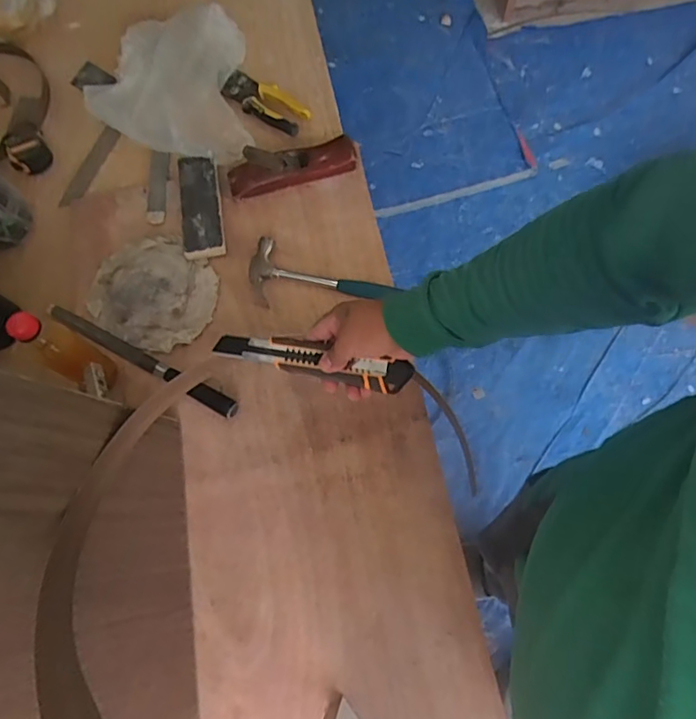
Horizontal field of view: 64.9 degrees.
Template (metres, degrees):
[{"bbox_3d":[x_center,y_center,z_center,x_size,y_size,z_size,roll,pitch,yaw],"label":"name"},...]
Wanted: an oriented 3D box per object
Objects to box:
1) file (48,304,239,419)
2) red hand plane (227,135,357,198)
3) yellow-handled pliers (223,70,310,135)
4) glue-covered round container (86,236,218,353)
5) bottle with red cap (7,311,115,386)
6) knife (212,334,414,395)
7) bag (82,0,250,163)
[{"bbox_3d":[-0.292,-0.006,0.757,0.330,0.016,0.024,27,75,12],"label":"file"},{"bbox_3d":[-0.087,-0.302,0.833,0.199,0.064,0.064,-14,71,-2],"label":"red hand plane"},{"bbox_3d":[-0.134,-0.420,0.887,0.154,0.033,0.053,36,76,14],"label":"yellow-handled pliers"},{"bbox_3d":[-0.284,-0.099,0.792,0.191,0.015,0.157,26,74,11],"label":"glue-covered round container"},{"bbox_3d":[-0.341,-0.006,0.674,0.048,0.177,0.052,39,77,15],"label":"bottle with red cap"},{"bbox_3d":[-0.044,0.000,0.614,0.229,0.020,0.034,11,69,15],"label":"knife"},{"bbox_3d":[-0.297,-0.434,0.881,0.261,0.074,0.284,-8,71,1],"label":"bag"}]

